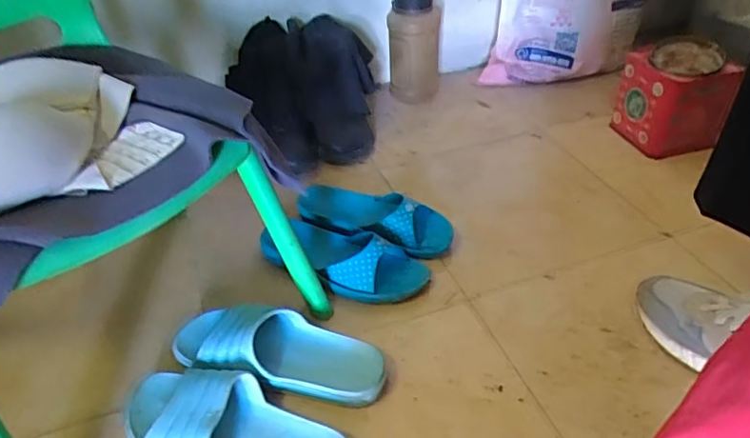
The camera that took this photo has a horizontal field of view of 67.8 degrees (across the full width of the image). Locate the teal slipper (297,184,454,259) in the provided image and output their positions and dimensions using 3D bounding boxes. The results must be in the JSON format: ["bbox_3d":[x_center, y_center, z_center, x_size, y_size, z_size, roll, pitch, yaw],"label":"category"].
[{"bbox_3d":[0.001,-0.005,0.757,0.208,0.048,0.088,18,44,24],"label":"teal slipper"}]

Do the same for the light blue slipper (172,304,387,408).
[{"bbox_3d":[-0.102,0.134,0.580,0.224,0.062,0.074,7,40,12],"label":"light blue slipper"}]

